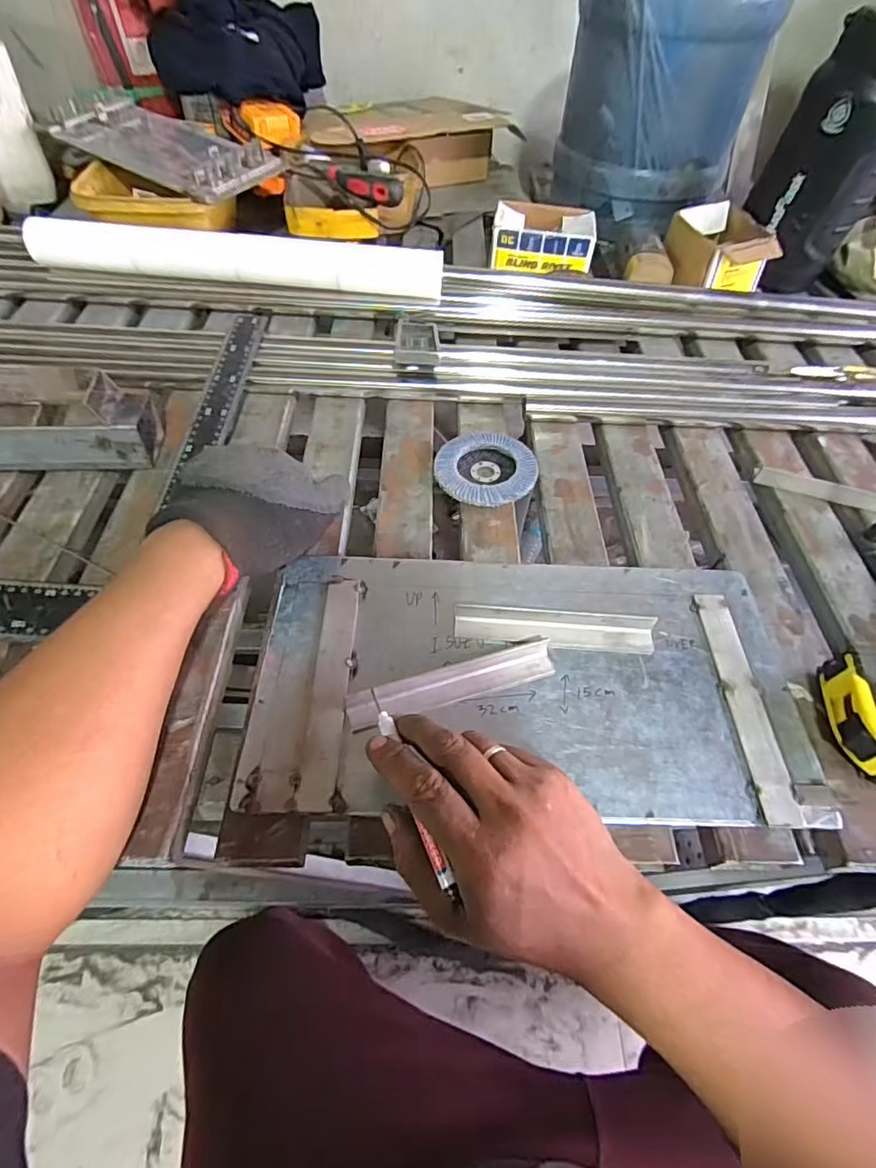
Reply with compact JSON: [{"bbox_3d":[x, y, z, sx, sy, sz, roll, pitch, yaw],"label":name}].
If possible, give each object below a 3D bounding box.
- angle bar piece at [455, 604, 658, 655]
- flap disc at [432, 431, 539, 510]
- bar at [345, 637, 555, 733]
[{"bbox_3d":[0.089,0.034,0.408,0.149,0.016,0.023,5,54,0],"label":"angle bar piece"},{"bbox_3d":[0.046,-0.110,0.516,0.095,0.015,0.087,2,54,-2],"label":"flap disc"},{"bbox_3d":[0.010,0.067,0.379,0.148,0.021,0.031,-14,57,-13],"label":"bar"}]

